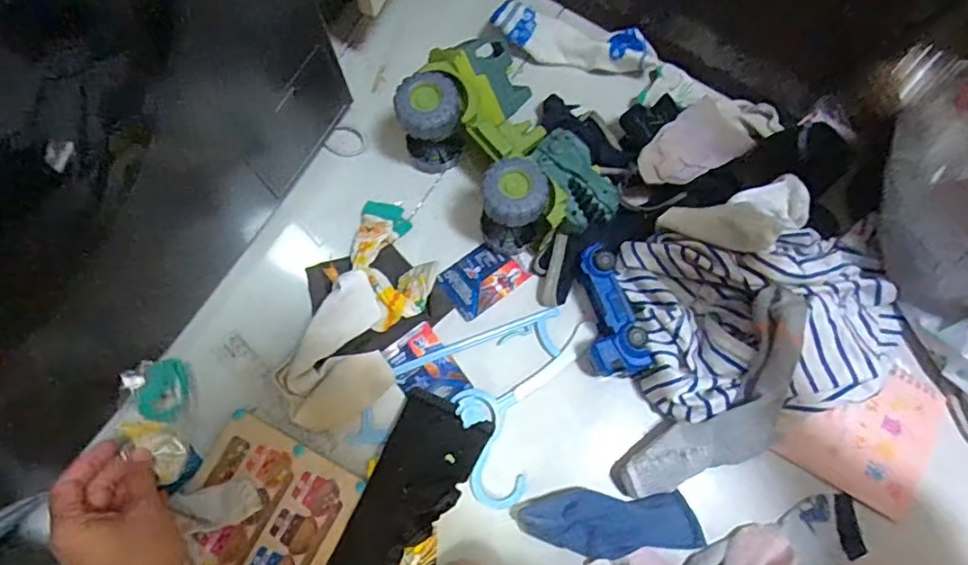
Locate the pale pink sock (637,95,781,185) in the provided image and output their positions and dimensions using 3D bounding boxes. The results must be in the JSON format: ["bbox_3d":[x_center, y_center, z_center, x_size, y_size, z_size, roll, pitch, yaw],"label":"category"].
[{"bbox_3d":[0.226,-0.149,0.578,0.170,0.025,0.068,-29,80,-23],"label":"pale pink sock"}]

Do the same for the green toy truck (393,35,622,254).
[{"bbox_3d":[0.024,-0.125,0.557,0.128,0.109,0.218,-39,80,-10],"label":"green toy truck"}]

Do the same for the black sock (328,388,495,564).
[{"bbox_3d":[-0.077,0.213,0.502,0.080,0.024,0.223,25,77,5],"label":"black sock"}]

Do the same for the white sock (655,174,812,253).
[{"bbox_3d":[0.240,-0.056,0.529,0.143,0.064,0.063,-14,76,-5],"label":"white sock"}]

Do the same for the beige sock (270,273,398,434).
[{"bbox_3d":[-0.130,0.072,0.532,0.095,0.044,0.138,38,78,8],"label":"beige sock"}]

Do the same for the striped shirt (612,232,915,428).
[{"bbox_3d":[0.277,0.031,0.527,0.265,0.058,0.166,-5,76,-3],"label":"striped shirt"}]

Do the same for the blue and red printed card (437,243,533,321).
[{"bbox_3d":[-0.001,-0.005,0.579,0.078,0.008,0.059,-35,79,-9],"label":"blue and red printed card"}]

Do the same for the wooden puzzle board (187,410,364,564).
[{"bbox_3d":[-0.206,0.219,0.505,0.140,0.020,0.159,28,77,6],"label":"wooden puzzle board"}]

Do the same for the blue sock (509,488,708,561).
[{"bbox_3d":[0.106,0.212,0.498,0.151,0.038,0.049,0,76,-1],"label":"blue sock"}]

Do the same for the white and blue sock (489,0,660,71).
[{"bbox_3d":[0.101,-0.266,0.630,0.183,0.037,0.060,19,76,4],"label":"white and blue sock"}]

